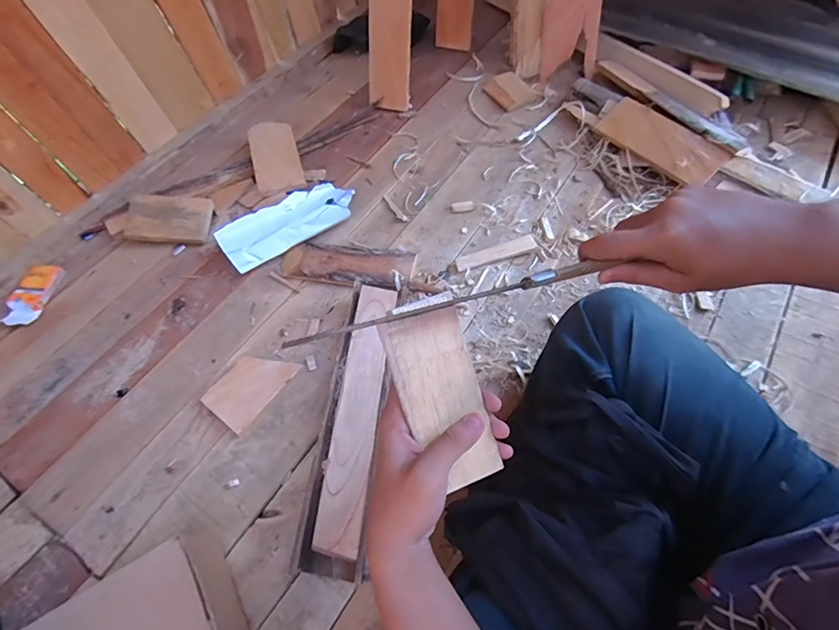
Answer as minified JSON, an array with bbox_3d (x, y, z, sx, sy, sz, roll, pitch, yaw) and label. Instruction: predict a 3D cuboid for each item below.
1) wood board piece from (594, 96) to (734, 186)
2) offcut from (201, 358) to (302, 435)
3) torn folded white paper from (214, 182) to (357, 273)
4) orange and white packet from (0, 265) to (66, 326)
[{"bbox_3d":[0.468,-0.339,0.875,0.231,0.015,0.090,41,93,21],"label":"wood board piece"},{"bbox_3d":[-0.266,0.109,0.711,0.090,0.012,0.129,34,66,13],"label":"offcut"},{"bbox_3d":[-0.255,-0.186,0.880,0.262,0.057,0.140,-30,62,-13],"label":"torn folded white paper"},{"bbox_3d":[-0.703,-0.038,0.824,0.061,0.023,0.126,2,60,5],"label":"orange and white packet"}]

